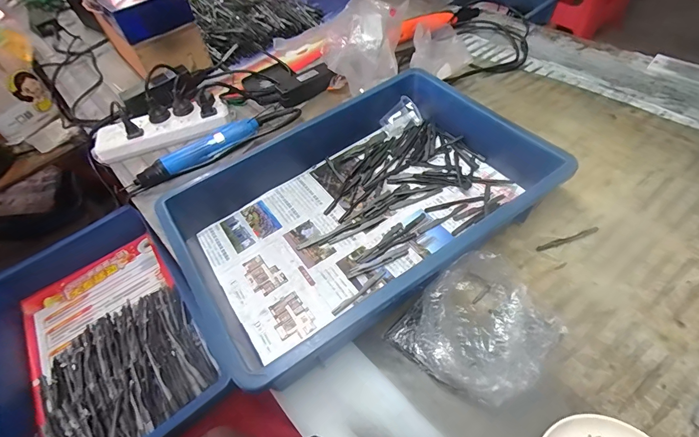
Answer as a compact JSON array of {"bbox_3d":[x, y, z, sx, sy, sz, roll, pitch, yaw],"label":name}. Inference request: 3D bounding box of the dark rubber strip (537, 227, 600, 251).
[{"bbox_3d":[0.268,0.025,0.446,0.083,0.004,0.008,-18,53,-6],"label":"dark rubber strip"}]

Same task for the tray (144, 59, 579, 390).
[{"bbox_3d":[0.018,-0.025,0.463,0.432,0.077,0.288,-31,55,-15],"label":"tray"}]

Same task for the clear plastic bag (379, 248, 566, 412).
[{"bbox_3d":[0.133,0.105,0.366,0.141,0.039,0.130,-40,58,-21],"label":"clear plastic bag"}]

